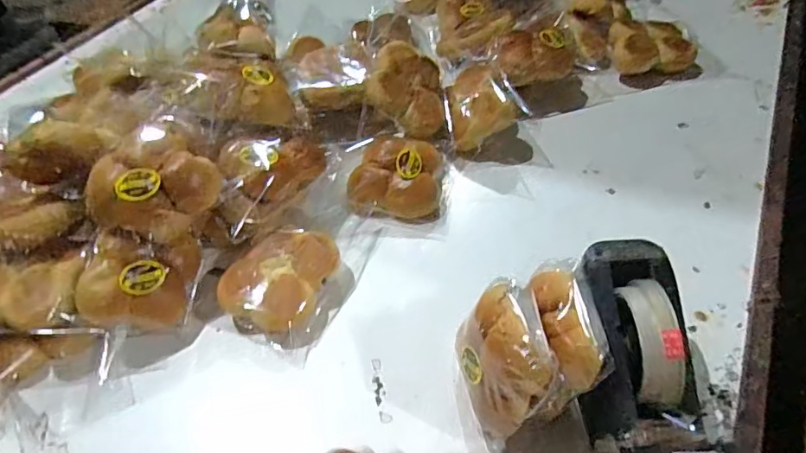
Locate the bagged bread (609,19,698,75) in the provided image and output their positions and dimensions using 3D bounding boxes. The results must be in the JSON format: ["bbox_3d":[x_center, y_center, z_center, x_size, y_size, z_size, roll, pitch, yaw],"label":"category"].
[{"bbox_3d":[0.362,-0.261,0.754,0.117,0.051,0.097,-12,49,-5],"label":"bagged bread"}]

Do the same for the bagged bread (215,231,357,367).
[{"bbox_3d":[-0.124,0.062,0.538,0.113,0.042,0.117,17,53,19],"label":"bagged bread"}]

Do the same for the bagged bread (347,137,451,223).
[{"bbox_3d":[-0.003,-0.062,0.626,0.115,0.051,0.106,-3,49,3],"label":"bagged bread"}]

